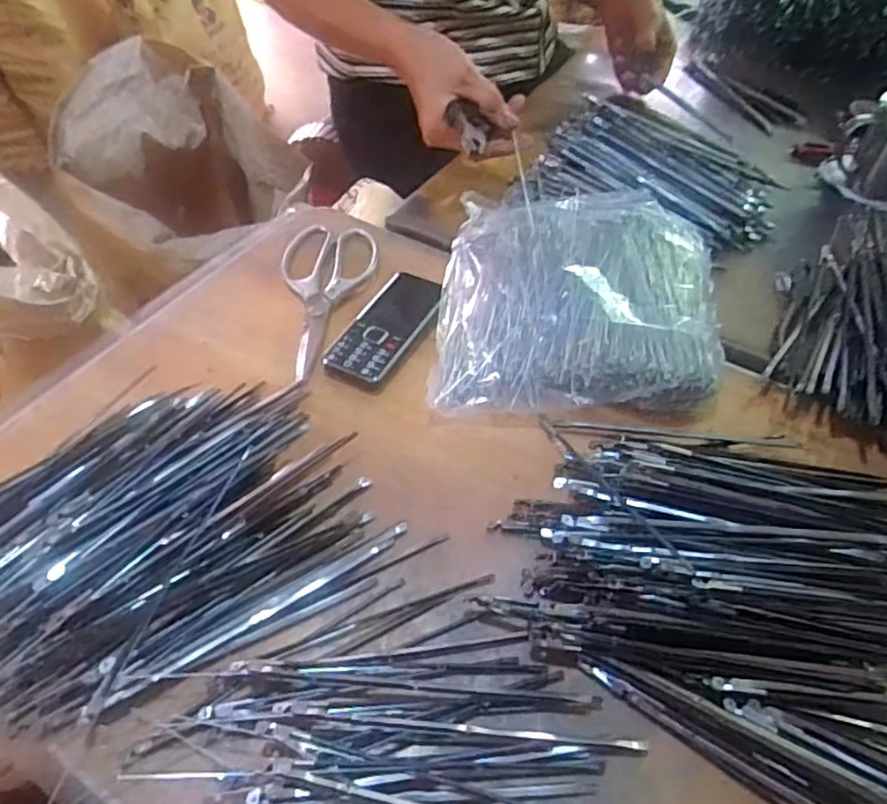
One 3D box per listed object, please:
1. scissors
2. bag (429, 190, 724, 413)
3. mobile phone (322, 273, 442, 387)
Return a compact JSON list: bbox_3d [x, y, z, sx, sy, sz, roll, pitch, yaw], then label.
[{"bbox_3d":[-0.096,-0.091,0.559,0.082,0.007,0.193,-5,49,-5],"label":"scissors"},{"bbox_3d":[0.109,-0.093,0.532,0.223,0.061,0.219,3,49,2],"label":"bag"},{"bbox_3d":[-0.044,-0.063,0.532,0.055,0.012,0.116,19,51,15],"label":"mobile phone"}]

